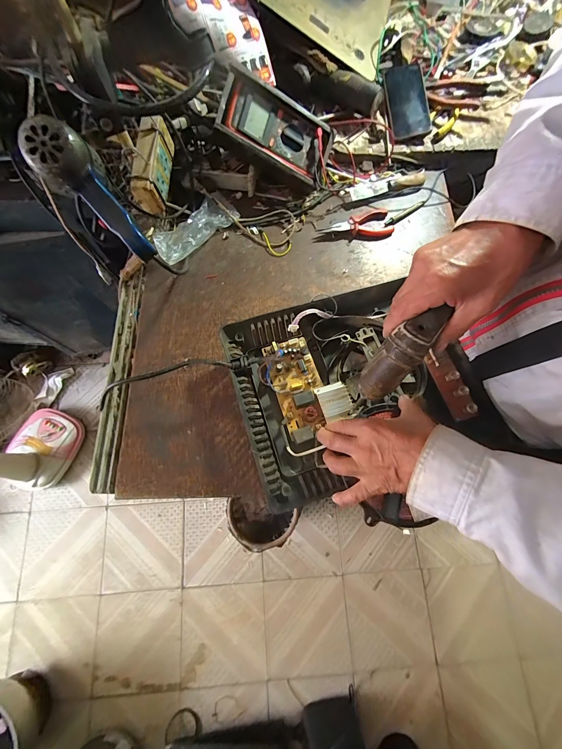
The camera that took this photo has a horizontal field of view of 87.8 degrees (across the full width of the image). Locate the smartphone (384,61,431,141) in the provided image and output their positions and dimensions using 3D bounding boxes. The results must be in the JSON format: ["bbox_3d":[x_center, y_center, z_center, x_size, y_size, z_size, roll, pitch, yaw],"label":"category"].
[{"bbox_3d":[0.257,-0.569,0.601,0.083,0.014,0.164,-9,82,4],"label":"smartphone"}]

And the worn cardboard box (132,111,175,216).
[{"bbox_3d":[-0.193,-0.317,0.440,0.038,0.062,0.131,4,74,0],"label":"worn cardboard box"}]

